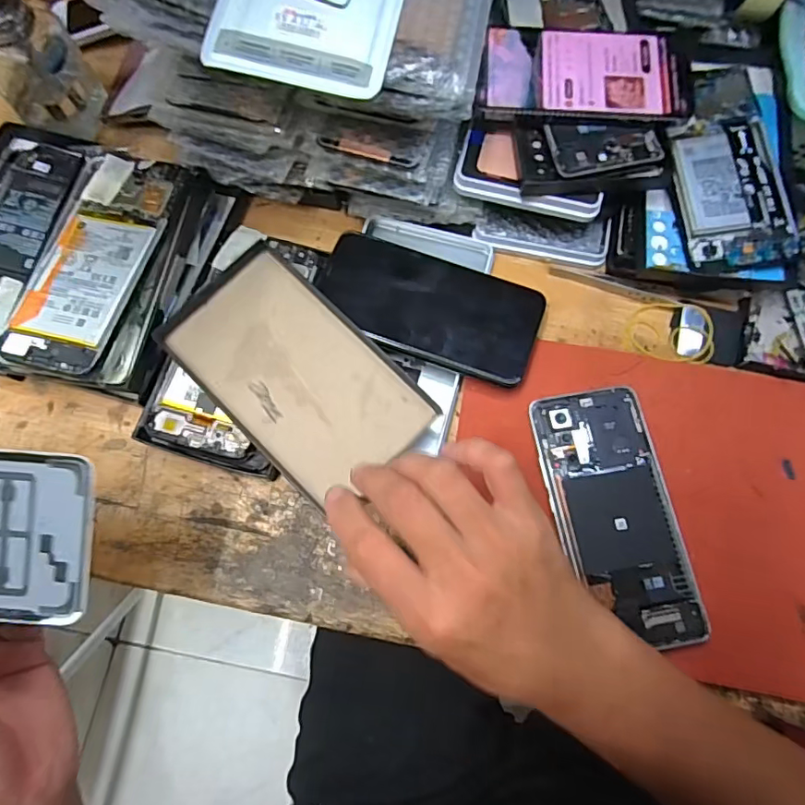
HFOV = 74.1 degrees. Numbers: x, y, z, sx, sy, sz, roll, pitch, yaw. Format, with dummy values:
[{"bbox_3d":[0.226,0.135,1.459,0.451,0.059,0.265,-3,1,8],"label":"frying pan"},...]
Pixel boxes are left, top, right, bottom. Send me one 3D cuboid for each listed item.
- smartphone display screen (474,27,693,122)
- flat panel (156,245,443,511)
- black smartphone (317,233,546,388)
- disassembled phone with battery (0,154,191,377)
[{"bbox_3d":[0.121,-0.220,0.357,0.136,0.009,0.065,4,78,2],"label":"smartphone display screen"},{"bbox_3d":[-0.070,-0.019,0.352,0.168,0.010,0.099,44,82,9],"label":"flat panel"},{"bbox_3d":[0.019,-0.068,0.367,0.151,0.013,0.078,21,79,5],"label":"black smartphone"},{"bbox_3d":[-0.206,-0.097,0.358,0.072,0.007,0.163,13,72,7],"label":"disassembled phone with battery"}]

